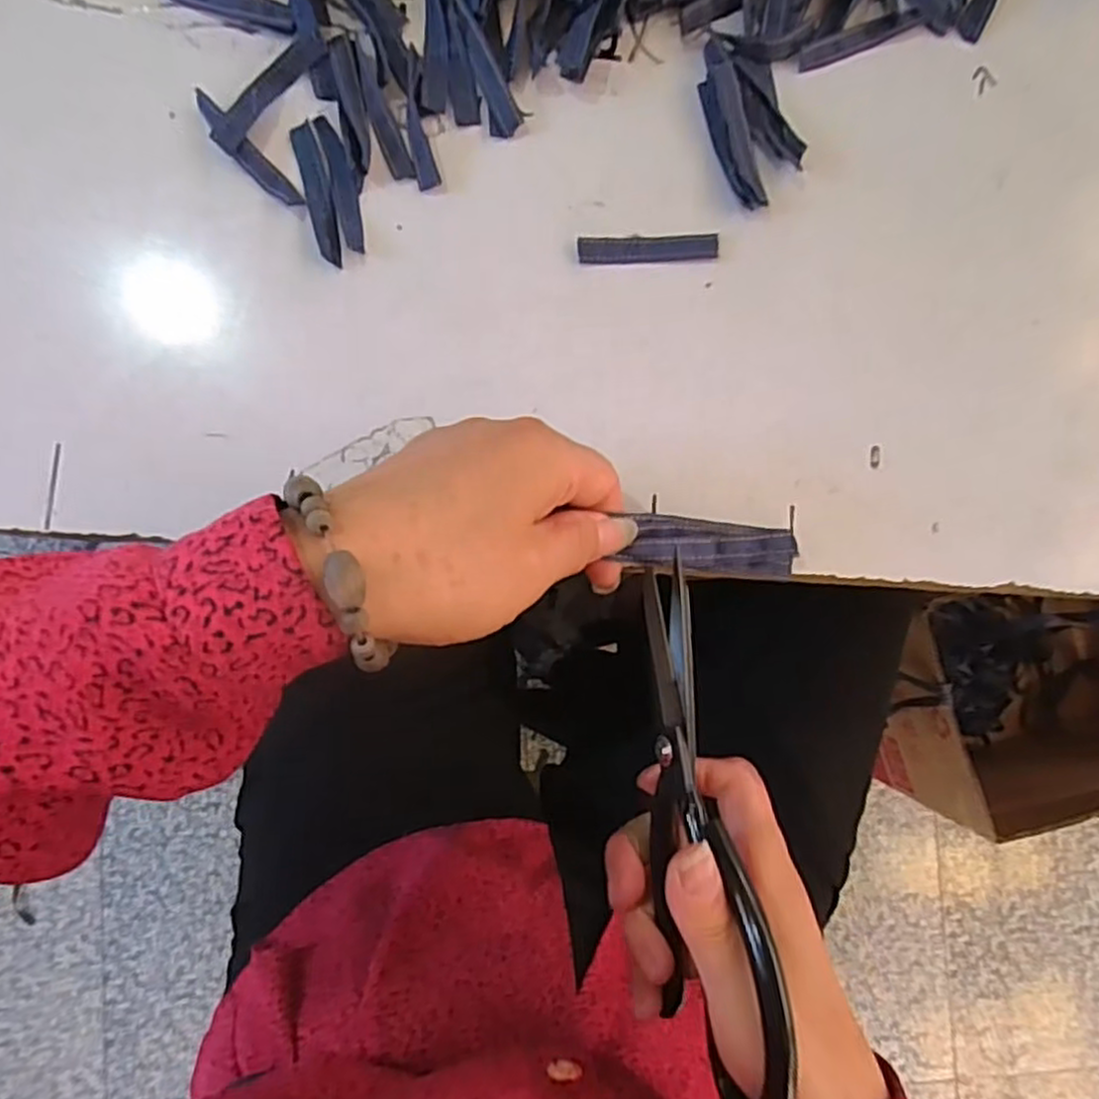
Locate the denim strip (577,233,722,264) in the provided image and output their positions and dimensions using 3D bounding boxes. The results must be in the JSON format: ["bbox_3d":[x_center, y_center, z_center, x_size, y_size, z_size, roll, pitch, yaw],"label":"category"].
[{"bbox_3d":[0.041,-0.124,0.297,0.057,0.004,0.011,-3,87,-3],"label":"denim strip"}]

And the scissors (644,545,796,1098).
[{"bbox_3d":[0.052,0.100,0.268,0.021,0.072,0.183,-6,72,-4],"label":"scissors"}]

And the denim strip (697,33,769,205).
[{"bbox_3d":[0.075,-0.174,0.299,0.015,0.007,0.069,-13,88,-4],"label":"denim strip"}]

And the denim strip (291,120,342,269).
[{"bbox_3d":[-0.093,-0.142,0.290,0.010,0.004,0.058,-14,88,-4],"label":"denim strip"}]

